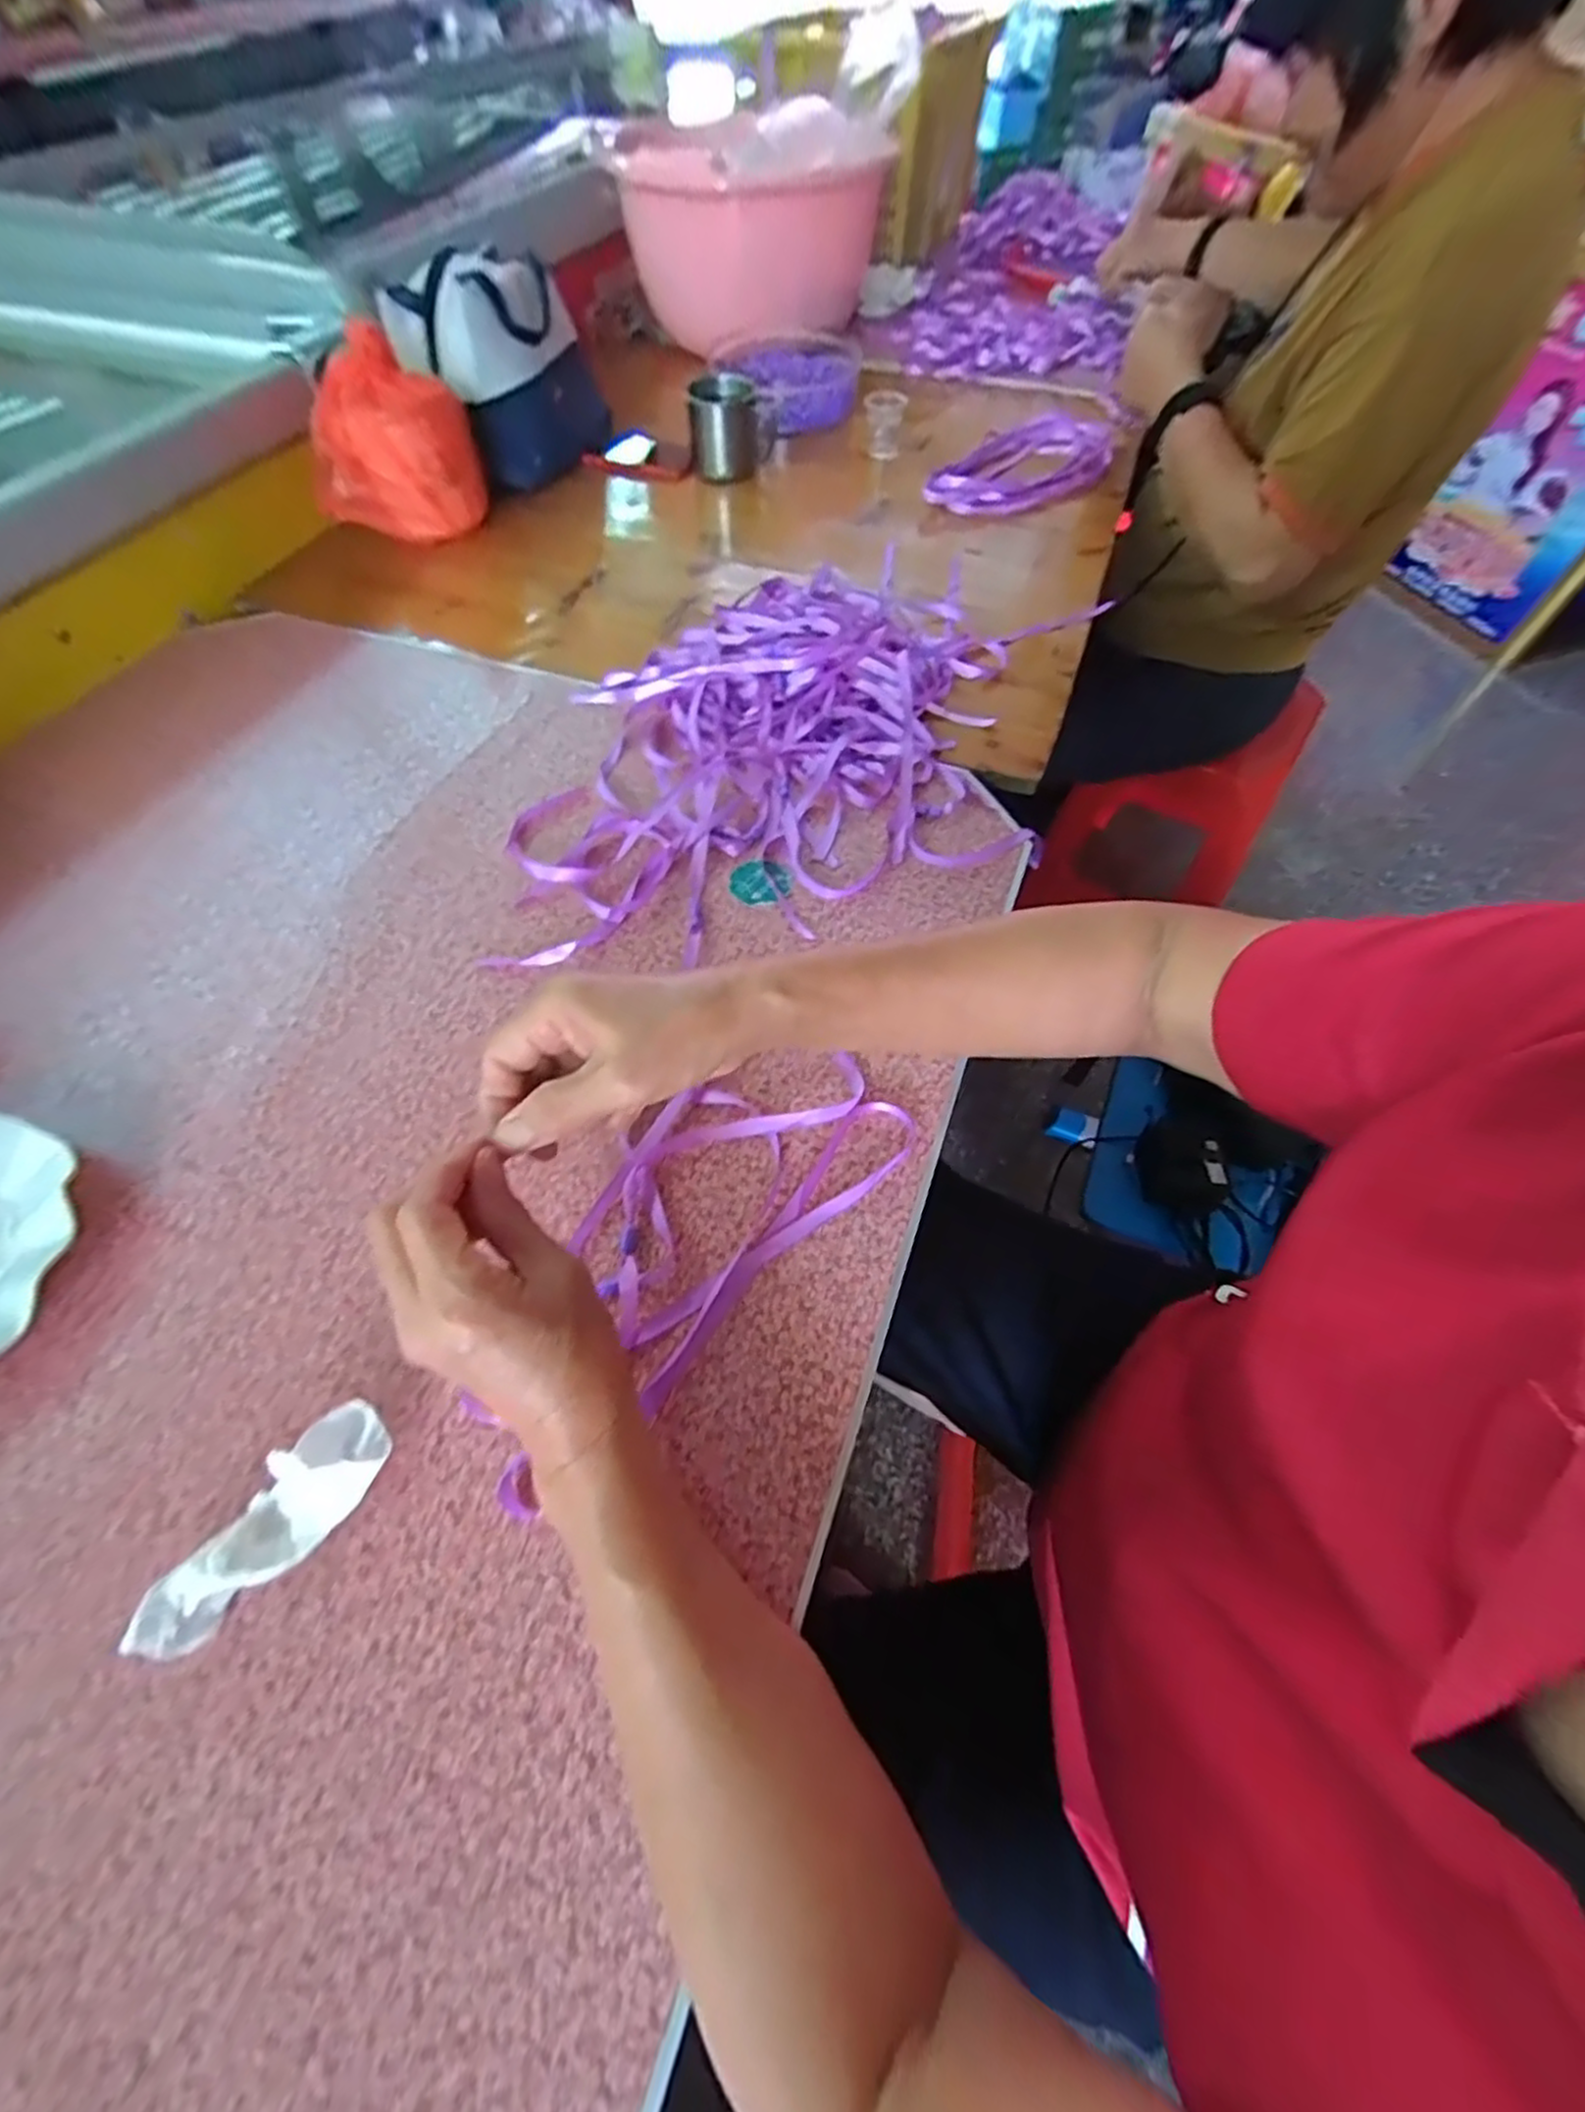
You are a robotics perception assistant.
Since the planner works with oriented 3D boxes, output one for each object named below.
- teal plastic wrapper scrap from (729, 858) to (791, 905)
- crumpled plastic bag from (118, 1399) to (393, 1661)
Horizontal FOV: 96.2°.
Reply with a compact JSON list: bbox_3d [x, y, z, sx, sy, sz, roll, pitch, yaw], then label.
[{"bbox_3d":[-0.024,-0.132,0.533,0.045,0.004,0.042,0,59,-1],"label":"teal plastic wrapper scrap"},{"bbox_3d":[-0.234,0.211,0.321,0.037,0.025,0.108,36,65,19],"label":"crumpled plastic bag"}]

